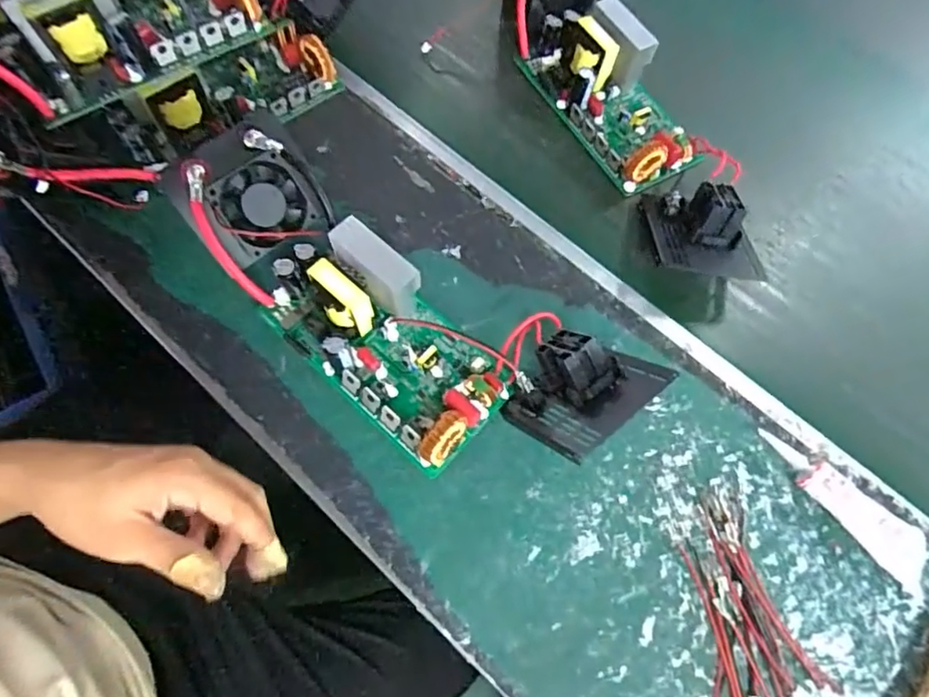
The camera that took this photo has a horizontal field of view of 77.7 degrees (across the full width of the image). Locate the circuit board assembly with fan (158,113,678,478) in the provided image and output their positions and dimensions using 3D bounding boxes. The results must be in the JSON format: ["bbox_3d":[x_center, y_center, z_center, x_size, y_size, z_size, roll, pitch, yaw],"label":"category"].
[{"bbox_3d":[-0.056,-0.030,0.418,0.360,0.075,0.130,38,70,11],"label":"circuit board assembly with fan"}]

